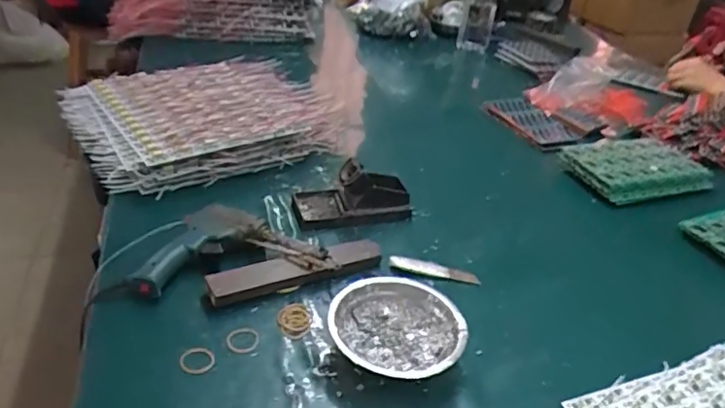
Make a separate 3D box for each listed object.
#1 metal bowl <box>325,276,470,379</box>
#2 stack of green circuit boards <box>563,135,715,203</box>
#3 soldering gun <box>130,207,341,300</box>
[{"bbox_3d":[0.033,0.119,0.558,0.125,0.037,0.115,4,35,-3],"label":"metal bowl"},{"bbox_3d":[0.430,-0.061,0.905,0.212,0.023,0.156,-11,38,-21],"label":"stack of green circuit boards"},{"bbox_3d":[-0.148,0.049,0.651,0.213,0.041,0.116,-5,36,-15],"label":"soldering gun"}]

